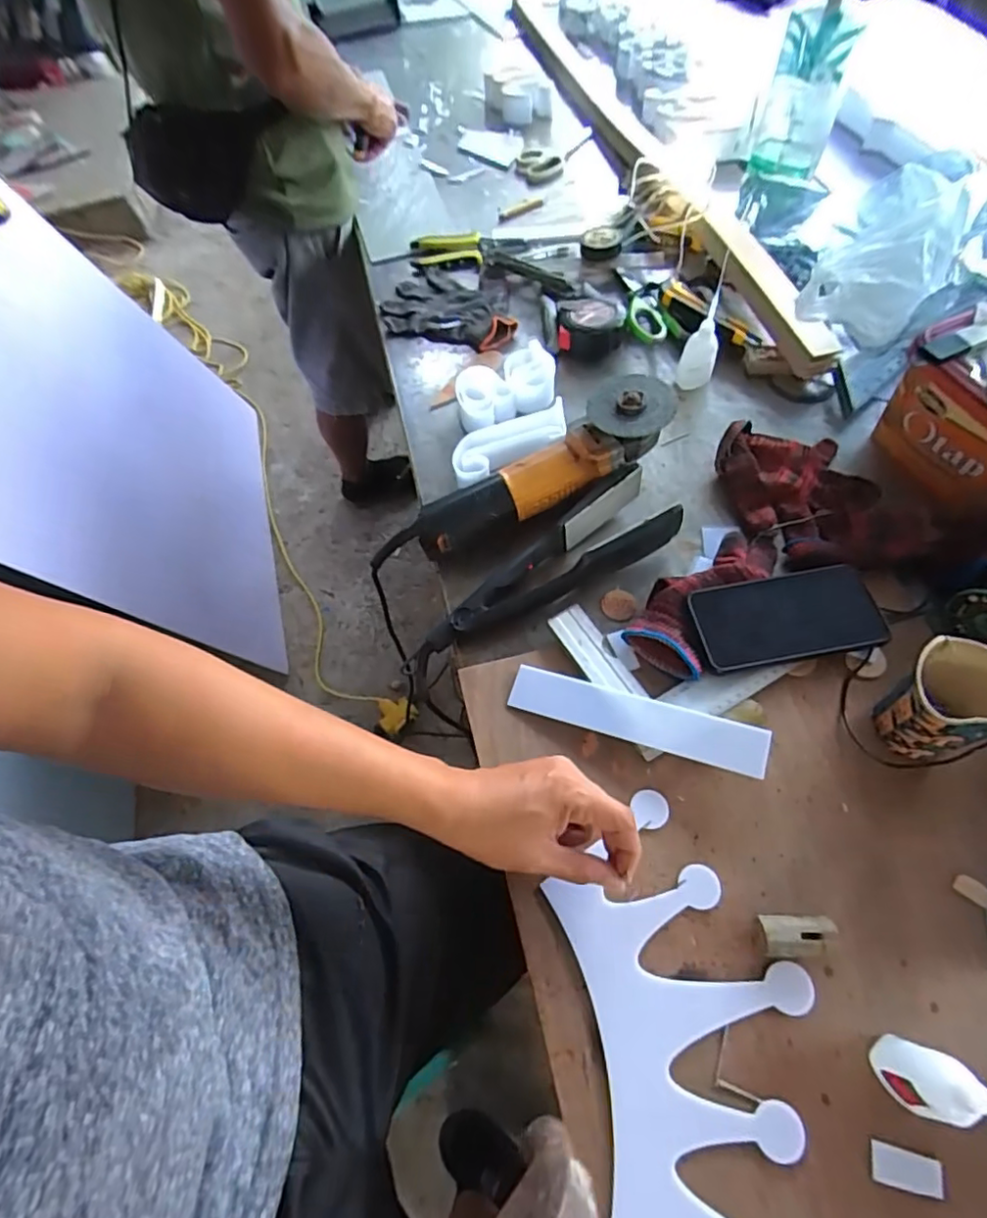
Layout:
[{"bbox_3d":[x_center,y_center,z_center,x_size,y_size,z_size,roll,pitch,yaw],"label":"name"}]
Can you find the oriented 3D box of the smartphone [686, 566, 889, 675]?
[{"bbox_3d":[0.261,0.008,0.533,0.164,0.016,0.079,-9,69,-2],"label":"smartphone"}]

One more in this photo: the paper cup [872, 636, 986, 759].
[{"bbox_3d":[0.343,0.074,0.460,0.078,0.091,0.072,-2,59,3],"label":"paper cup"}]

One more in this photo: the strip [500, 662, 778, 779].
[{"bbox_3d":[0.116,0.091,0.501,0.207,0.008,0.042,13,69,19],"label":"strip"}]

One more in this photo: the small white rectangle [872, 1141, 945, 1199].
[{"bbox_3d":[0.255,0.345,0.369,0.039,0.004,0.020,10,61,10],"label":"small white rectangle"}]

